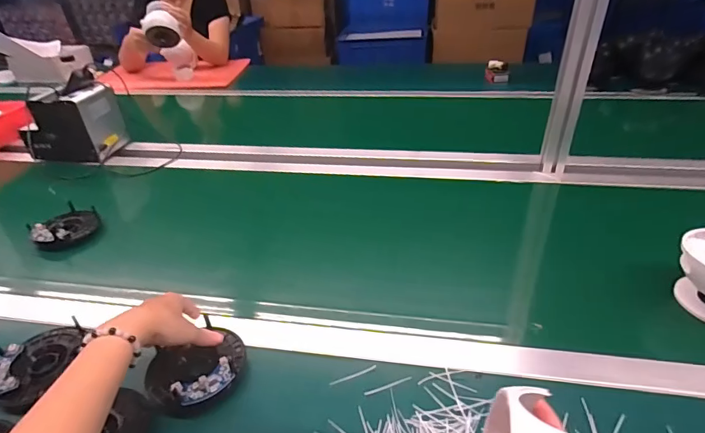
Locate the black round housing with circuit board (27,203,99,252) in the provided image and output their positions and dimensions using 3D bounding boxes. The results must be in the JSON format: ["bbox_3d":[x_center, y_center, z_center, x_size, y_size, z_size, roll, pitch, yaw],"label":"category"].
[{"bbox_3d":[-0.491,0.011,0.707,0.095,0.038,0.106,-27,41,-31],"label":"black round housing with circuit board"}]

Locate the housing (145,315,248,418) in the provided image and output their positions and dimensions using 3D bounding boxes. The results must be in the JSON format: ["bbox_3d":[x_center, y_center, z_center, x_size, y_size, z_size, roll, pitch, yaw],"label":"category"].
[{"bbox_3d":[-0.167,0.163,0.448,0.093,0.030,0.101,-3,32,2],"label":"housing"}]

